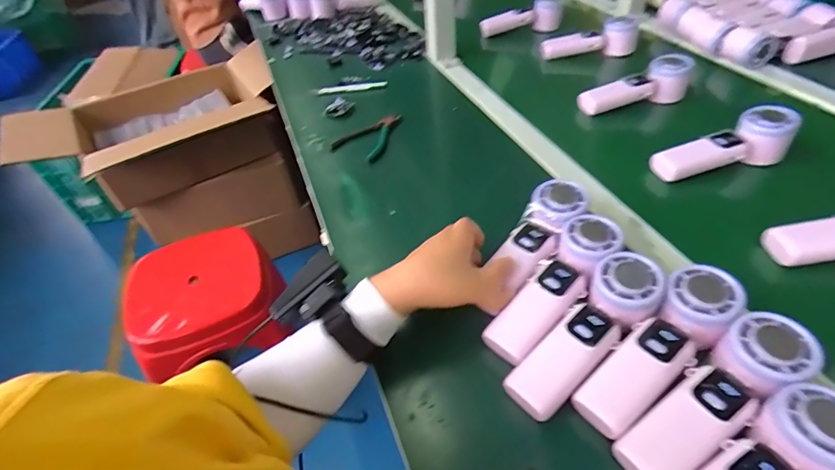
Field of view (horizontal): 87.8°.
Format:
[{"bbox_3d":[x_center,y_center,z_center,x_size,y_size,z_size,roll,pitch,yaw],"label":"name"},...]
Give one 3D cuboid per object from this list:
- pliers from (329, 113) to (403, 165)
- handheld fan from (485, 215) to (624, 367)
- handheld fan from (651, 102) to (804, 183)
[{"bbox_3d":[-0.066,-0.154,0.672,0.076,0.023,0.114,24,52,27],"label":"pliers"},{"bbox_3d":[0.129,0.042,0.401,0.056,0.037,0.168,31,56,32],"label":"handheld fan"},{"bbox_3d":[0.379,-0.109,0.536,0.162,0.061,0.057,-13,45,-7],"label":"handheld fan"}]

